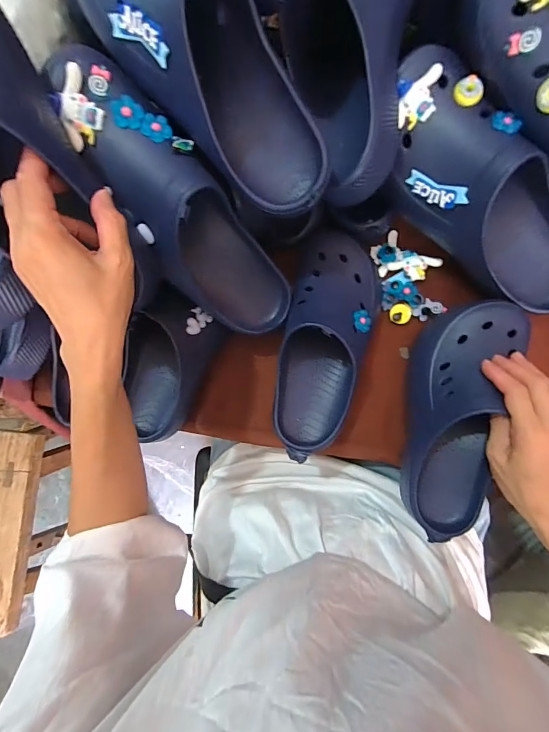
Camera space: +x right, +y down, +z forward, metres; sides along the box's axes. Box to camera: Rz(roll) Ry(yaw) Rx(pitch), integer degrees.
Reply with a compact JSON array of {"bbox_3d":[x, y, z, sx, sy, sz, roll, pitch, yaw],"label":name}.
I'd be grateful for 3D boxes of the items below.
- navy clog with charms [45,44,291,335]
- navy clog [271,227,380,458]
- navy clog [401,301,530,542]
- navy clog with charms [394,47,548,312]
[{"bbox_3d":[-0.082,-0.137,0.349,0.092,0.295,0.099,-39,40,3],"label":"navy clog with charms"},{"bbox_3d":[0.059,-0.027,0.402,0.108,0.083,0.264,6,86,9],"label":"navy clog"},{"bbox_3d":[0.199,0.056,0.388,0.101,0.082,0.255,10,90,9],"label":"navy clog"},{"bbox_3d":[0.213,-0.167,0.368,0.105,0.104,0.296,-44,103,2],"label":"navy clog with charms"}]

